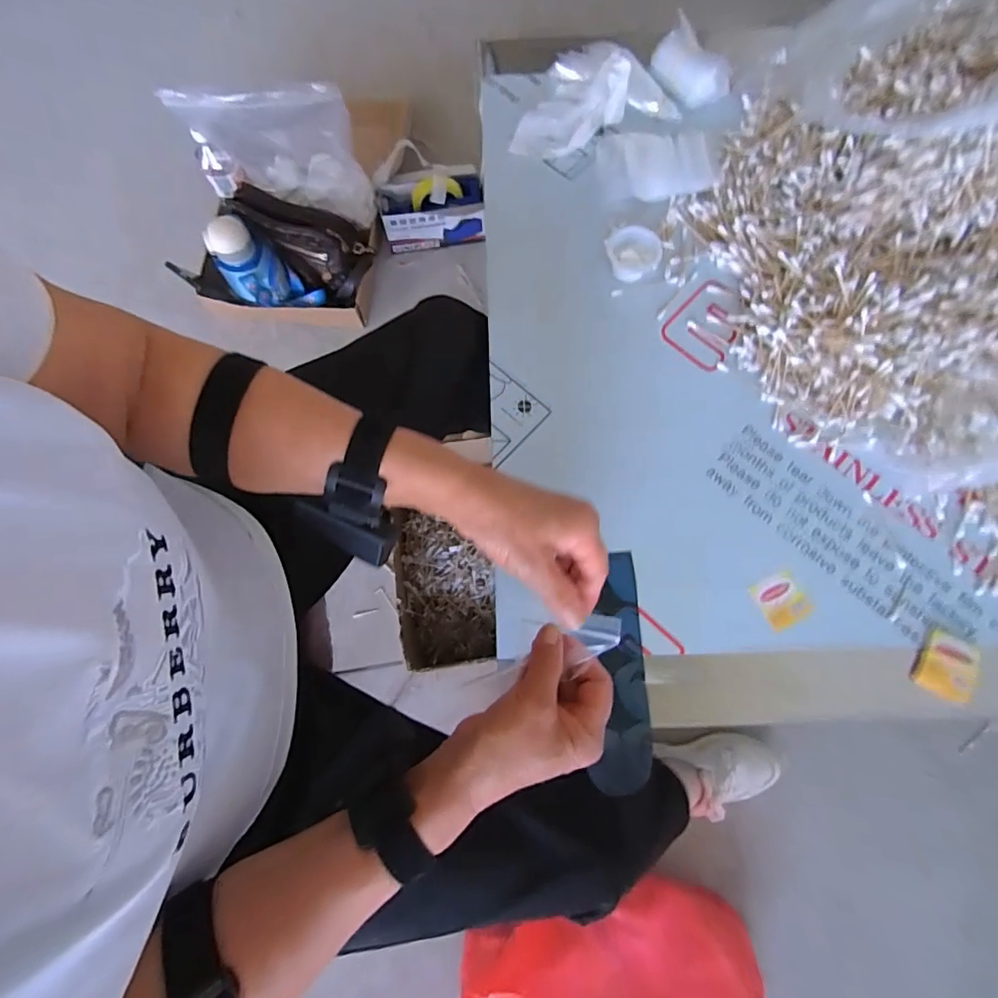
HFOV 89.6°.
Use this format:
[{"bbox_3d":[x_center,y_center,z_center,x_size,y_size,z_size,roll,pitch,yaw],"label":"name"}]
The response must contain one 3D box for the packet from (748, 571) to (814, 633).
[{"bbox_3d":[0.249,0.089,0.442,0.042,0.004,0.041,-25,76,-7],"label":"packet"}]

